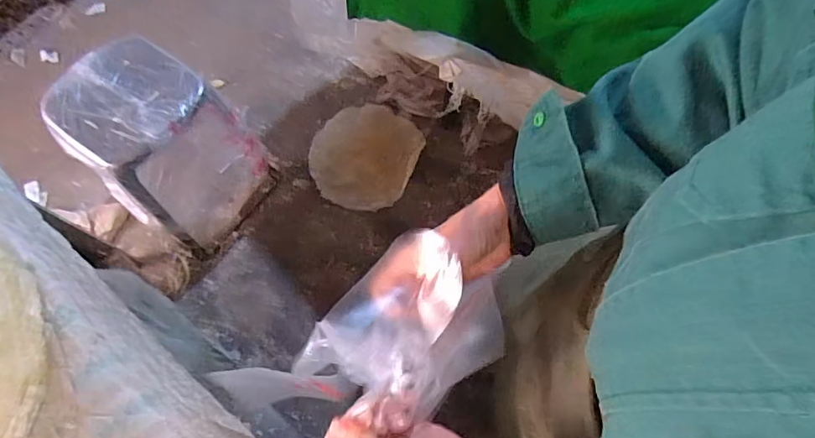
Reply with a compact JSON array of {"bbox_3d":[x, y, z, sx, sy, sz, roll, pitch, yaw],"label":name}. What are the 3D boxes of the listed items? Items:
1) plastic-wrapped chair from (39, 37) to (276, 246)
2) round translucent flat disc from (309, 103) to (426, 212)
[{"bbox_3d":[-0.586,-0.175,1.240,0.340,0.485,0.294,-42,74,-15],"label":"plastic-wrapped chair"},{"bbox_3d":[-0.135,-0.202,1.529,0.308,0.014,0.359,26,75,1],"label":"round translucent flat disc"}]

